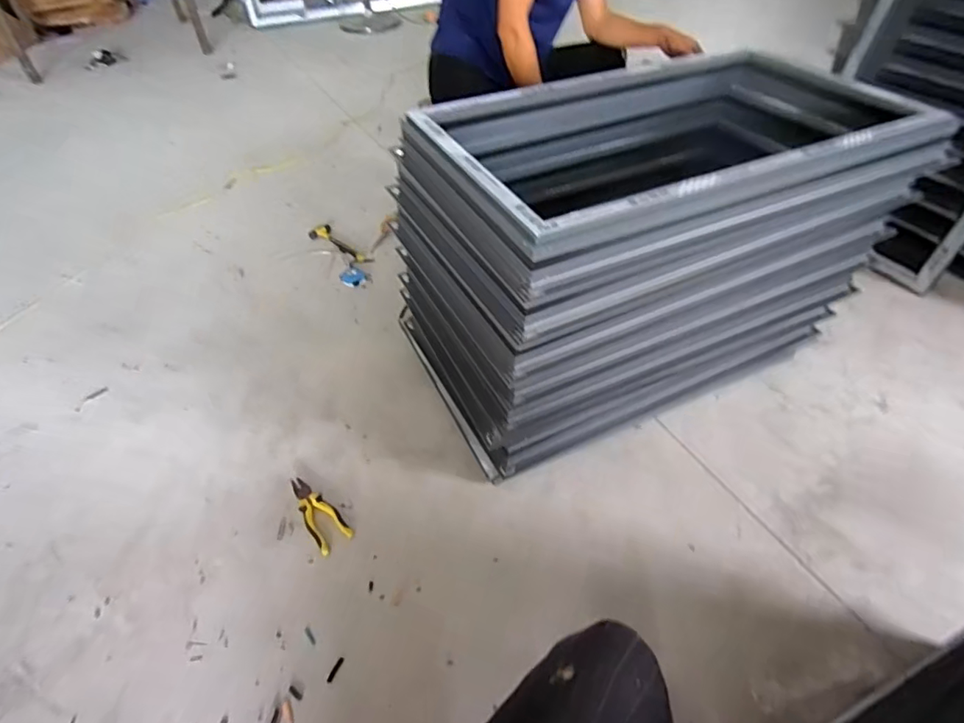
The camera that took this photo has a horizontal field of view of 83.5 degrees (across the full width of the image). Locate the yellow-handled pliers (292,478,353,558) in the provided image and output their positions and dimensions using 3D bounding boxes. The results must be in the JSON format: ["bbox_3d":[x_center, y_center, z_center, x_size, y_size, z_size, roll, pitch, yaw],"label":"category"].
[{"bbox_3d":[-0.345,0.316,1.148,0.073,0.017,0.206,-27,51,-24],"label":"yellow-handled pliers"}]

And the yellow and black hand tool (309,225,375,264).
[{"bbox_3d":[-0.492,-0.398,1.861,0.079,0.019,0.296,-34,54,-29],"label":"yellow and black hand tool"}]

